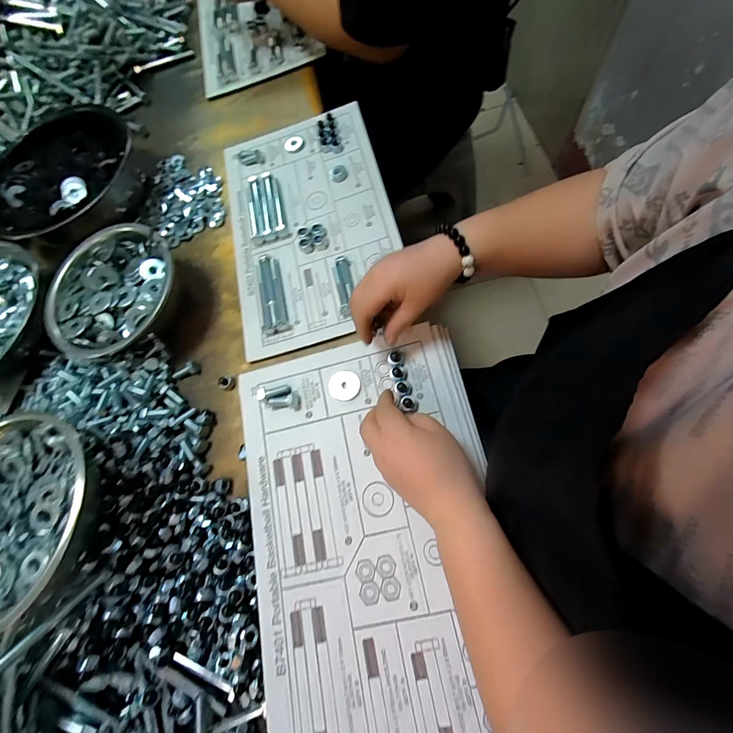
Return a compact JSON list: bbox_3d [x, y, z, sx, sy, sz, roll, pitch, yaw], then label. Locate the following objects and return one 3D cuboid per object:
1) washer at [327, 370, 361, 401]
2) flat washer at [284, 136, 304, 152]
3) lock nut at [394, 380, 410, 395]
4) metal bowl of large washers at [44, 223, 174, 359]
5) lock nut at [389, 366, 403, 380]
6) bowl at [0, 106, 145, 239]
[{"bbox_3d":[-0.024,0.020,0.361,0.033,0.004,0.032,-1,75,3],"label":"washer"},{"bbox_3d":[-0.114,-0.350,0.527,0.030,0.004,0.033,-1,70,2],"label":"flat washer"},{"bbox_3d":[0.037,0.020,0.345,0.016,0.012,0.015,-3,71,8],"label":"lock nut"},{"bbox_3d":[-0.316,-0.090,0.425,0.152,0.055,0.166,-3,71,8],"label":"metal bowl of large washers"},{"bbox_3d":[0.031,0.007,0.353,0.014,0.013,0.014,-3,71,8],"label":"lock nut"},{"bbox_3d":[-0.445,-0.268,0.501,0.202,0.068,0.202,-3,71,8],"label":"bowl"}]

